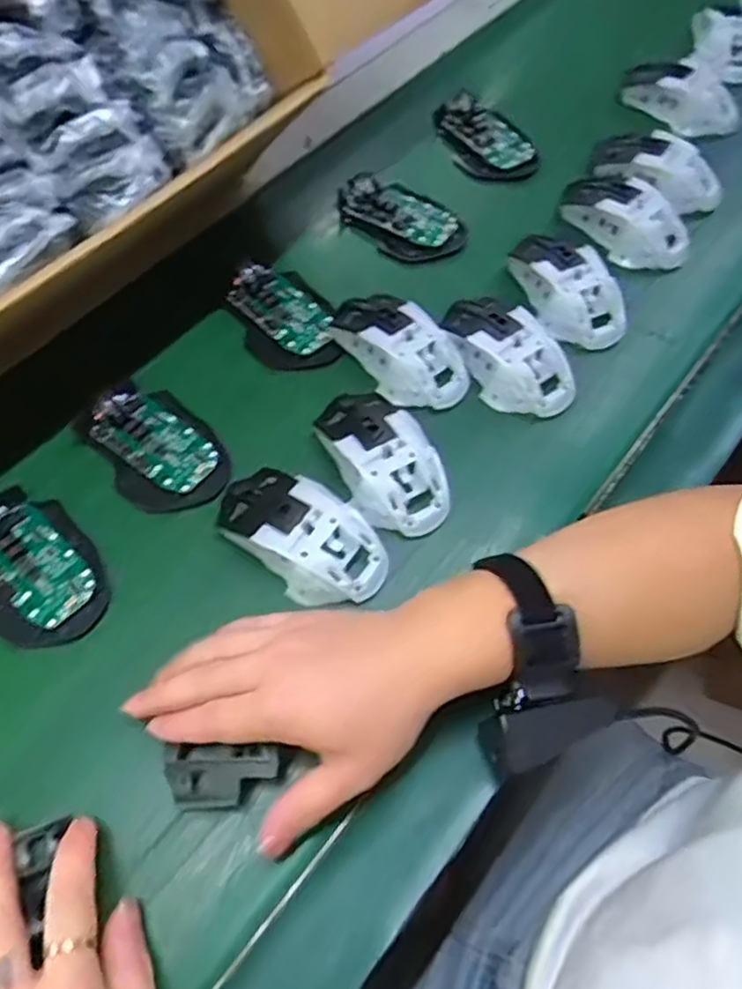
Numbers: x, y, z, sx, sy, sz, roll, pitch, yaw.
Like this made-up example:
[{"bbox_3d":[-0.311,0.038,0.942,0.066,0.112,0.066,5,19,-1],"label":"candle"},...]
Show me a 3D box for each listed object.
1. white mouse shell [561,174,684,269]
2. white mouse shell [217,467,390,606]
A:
[{"bbox_3d":[0.215,-0.230,0.584,0.060,0.046,0.105,-36,65,-17],"label":"white mouse shell"},{"bbox_3d":[-0.043,0.023,0.443,0.111,0.034,0.066,35,68,20],"label":"white mouse shell"}]

